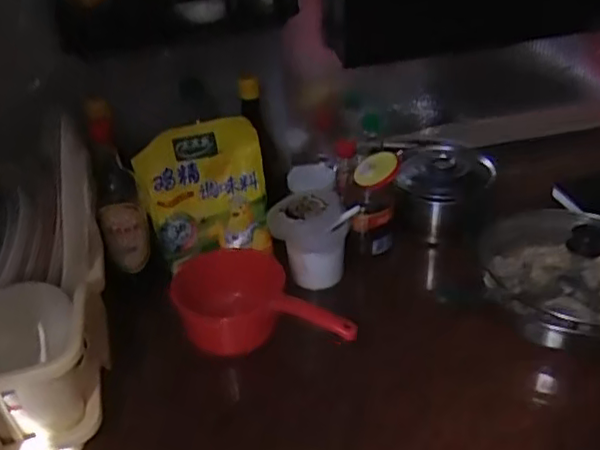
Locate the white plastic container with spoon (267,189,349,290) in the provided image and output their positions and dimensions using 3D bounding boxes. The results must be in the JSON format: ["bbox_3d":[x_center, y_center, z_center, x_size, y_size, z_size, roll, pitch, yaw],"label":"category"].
[{"bbox_3d":[0.011,0.018,0.900,0.100,0.110,0.098,-7,34,-3],"label":"white plastic container with spoon"}]

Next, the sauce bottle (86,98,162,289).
[{"bbox_3d":[-0.253,-0.030,0.885,0.065,0.271,0.077,-13,35,-11],"label":"sauce bottle"}]

